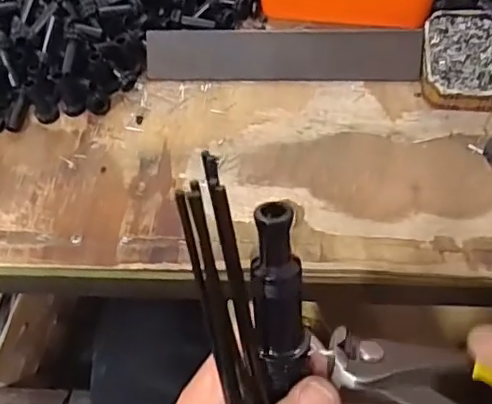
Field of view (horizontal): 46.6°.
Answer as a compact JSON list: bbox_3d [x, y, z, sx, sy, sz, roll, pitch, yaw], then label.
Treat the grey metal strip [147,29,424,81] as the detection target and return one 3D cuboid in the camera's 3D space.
[{"bbox_3d":[0.030,-0.119,0.463,0.218,0.039,0.005,1,16,4],"label":"grey metal strip"}]

